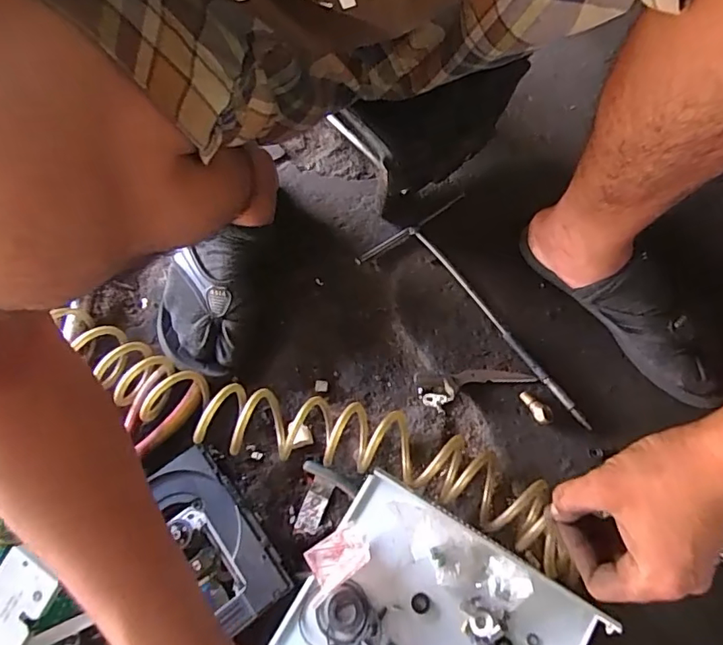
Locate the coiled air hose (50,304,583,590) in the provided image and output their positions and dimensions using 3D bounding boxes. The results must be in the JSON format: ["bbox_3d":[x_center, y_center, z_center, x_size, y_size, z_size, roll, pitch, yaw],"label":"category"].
[{"bbox_3d":[-0.050,0.122,0.547,0.523,0.079,0.107,16,69,10],"label":"coiled air hose"}]

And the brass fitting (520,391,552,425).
[{"bbox_3d":[0.189,0.093,0.552,0.019,0.012,0.042,-38,70,-12],"label":"brass fitting"}]

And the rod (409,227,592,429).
[{"bbox_3d":[0.156,-0.004,0.599,0.014,0.013,0.306,-32,69,-13],"label":"rod"}]

